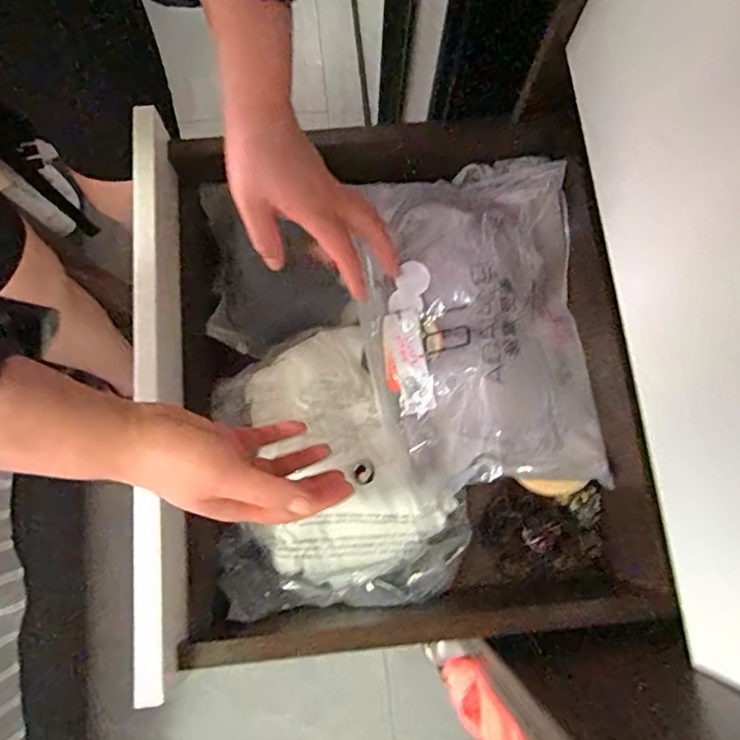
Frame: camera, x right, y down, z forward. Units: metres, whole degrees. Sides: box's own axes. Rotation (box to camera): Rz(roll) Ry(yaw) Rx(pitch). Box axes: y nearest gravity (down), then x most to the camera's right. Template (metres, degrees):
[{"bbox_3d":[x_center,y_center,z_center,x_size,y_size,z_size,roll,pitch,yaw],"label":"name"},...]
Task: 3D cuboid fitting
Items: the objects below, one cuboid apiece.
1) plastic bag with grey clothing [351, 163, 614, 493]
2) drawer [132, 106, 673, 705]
[{"bbox_3d":[0.107,-0.049,0.541,0.202,0.057,0.320,-5,76,-2],"label":"plastic bag with grey clothing"},{"bbox_3d":[0.022,-0.002,0.500,0.428,0.137,0.486,-5,76,-2],"label":"drawer"}]

